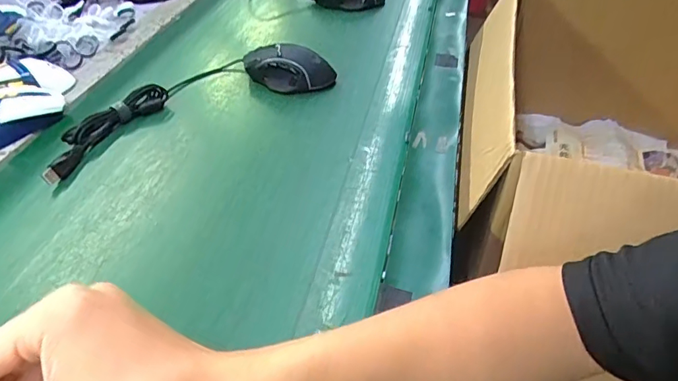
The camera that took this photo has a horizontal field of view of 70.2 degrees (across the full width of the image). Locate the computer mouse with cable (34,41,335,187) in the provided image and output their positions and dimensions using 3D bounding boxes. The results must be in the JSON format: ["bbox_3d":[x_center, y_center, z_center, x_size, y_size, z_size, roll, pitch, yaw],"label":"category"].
[{"bbox_3d":[-0.175,-0.121,0.560,0.327,0.045,0.137,-23,46,-24],"label":"computer mouse with cable"}]

